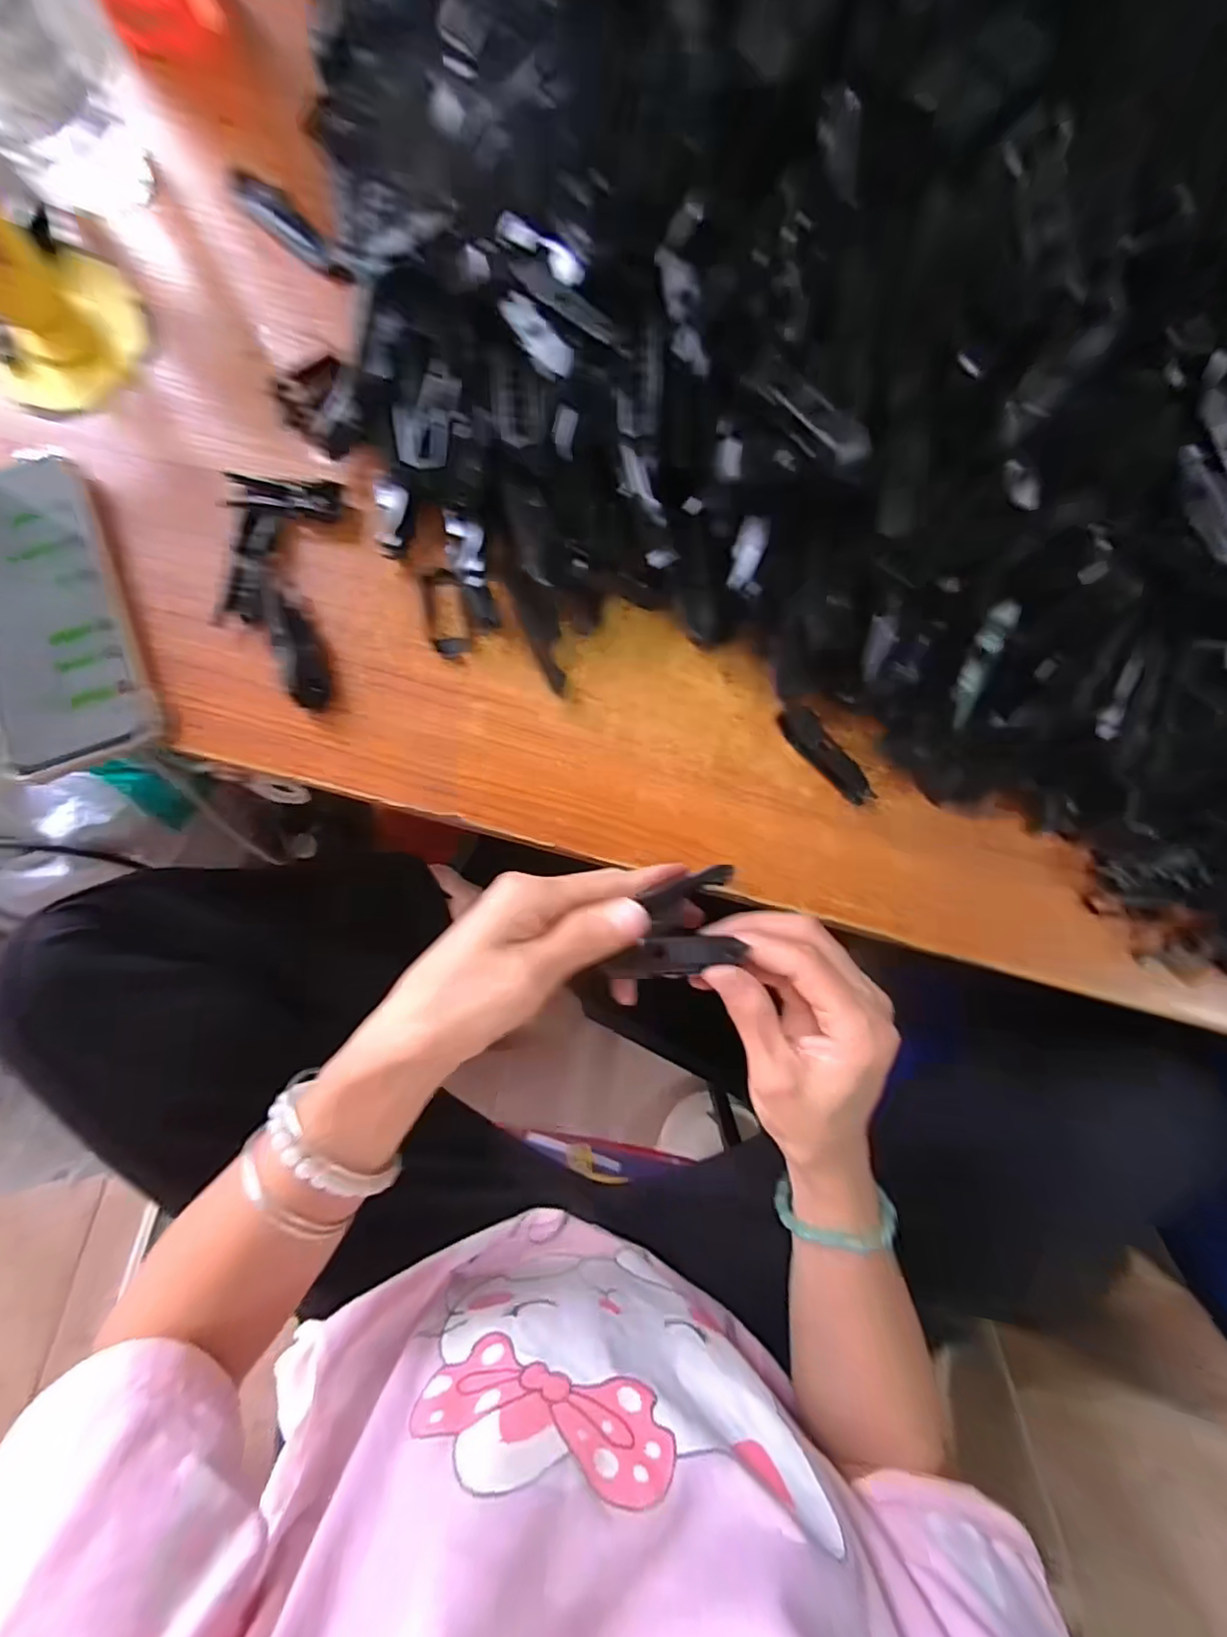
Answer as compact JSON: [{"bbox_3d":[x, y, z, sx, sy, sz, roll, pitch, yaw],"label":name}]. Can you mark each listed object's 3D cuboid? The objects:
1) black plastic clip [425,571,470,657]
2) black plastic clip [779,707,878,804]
[{"bbox_3d":[-0.091,-0.112,0.335,0.022,0.008,0.046,-7,85,-2],"label":"black plastic clip"},{"bbox_3d":[0.115,-0.034,0.330,0.016,0.013,0.063,-39,87,-5],"label":"black plastic clip"}]

